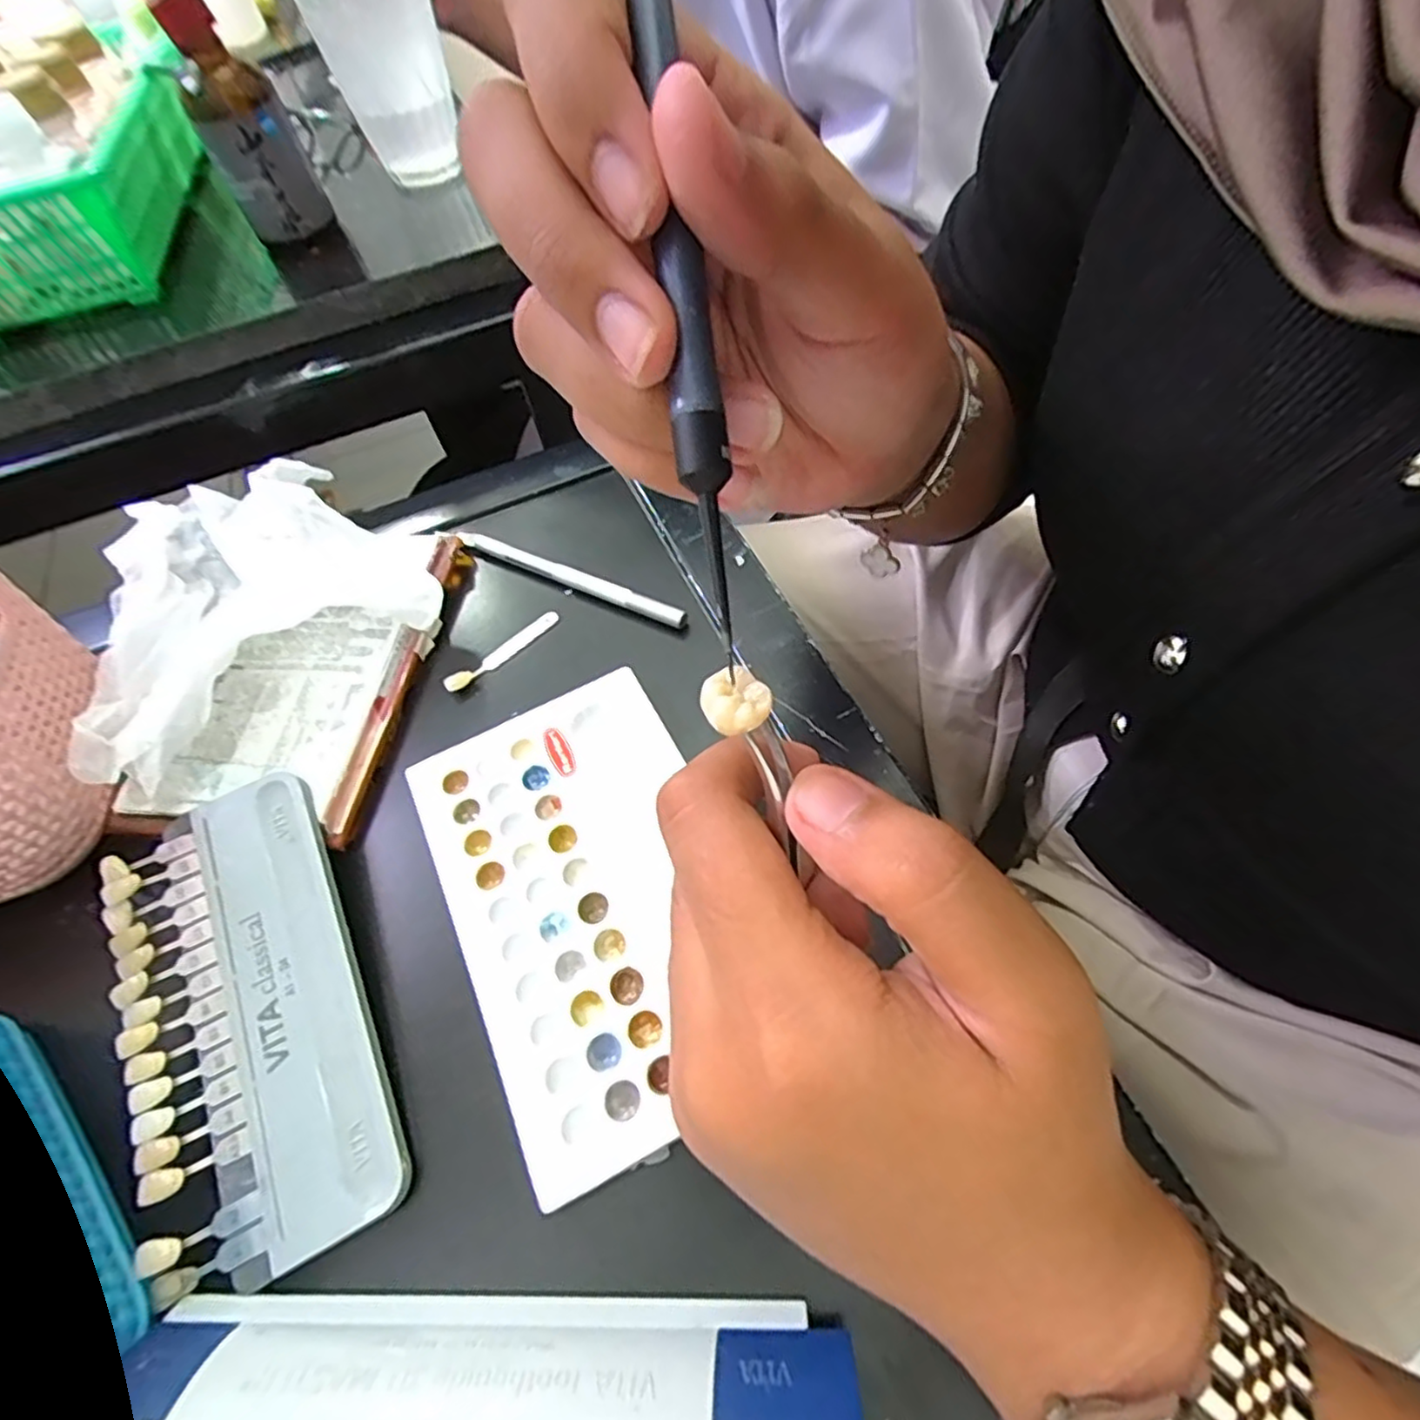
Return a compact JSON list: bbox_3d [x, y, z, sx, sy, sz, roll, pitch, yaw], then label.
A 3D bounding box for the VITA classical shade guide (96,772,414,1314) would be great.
[{"bbox_3d":[-0.145,0.092,0.211,0.068,0.017,0.142,-27,59,-11],"label":"VITA classical shade guide"}]

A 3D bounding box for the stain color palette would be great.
[{"bbox_3d":[-0.039,0.059,0.226,0.091,0.009,0.149,-26,59,-11],"label":"stain color palette"}]

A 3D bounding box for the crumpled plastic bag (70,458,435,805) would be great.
[{"bbox_3d":[-0.178,-0.039,0.277,0.121,0.041,0.156,-2,57,5],"label":"crumpled plastic bag"}]

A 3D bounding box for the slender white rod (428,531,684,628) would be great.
[{"bbox_3d":[-0.069,-0.062,0.310,0.130,0.010,0.010,20,62,18],"label":"slender white rod"}]

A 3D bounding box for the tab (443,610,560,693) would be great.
[{"bbox_3d":[-0.089,-0.026,0.292,0.056,0.004,0.006,-41,62,-19],"label":"tab"}]

